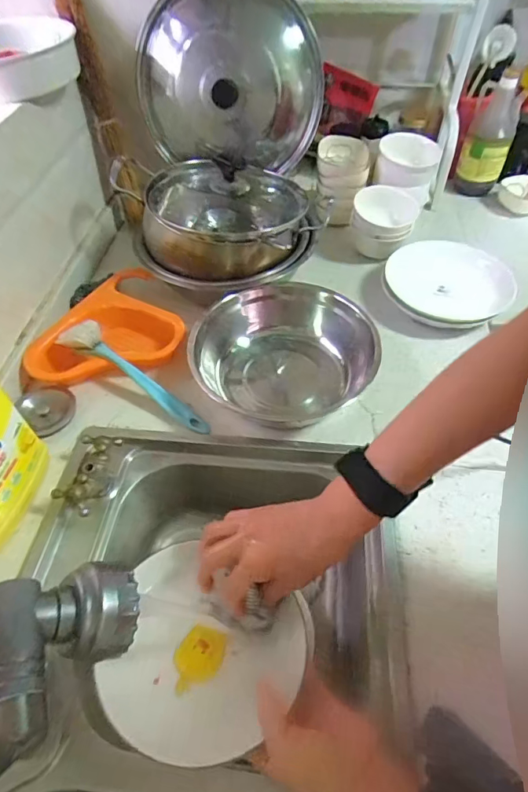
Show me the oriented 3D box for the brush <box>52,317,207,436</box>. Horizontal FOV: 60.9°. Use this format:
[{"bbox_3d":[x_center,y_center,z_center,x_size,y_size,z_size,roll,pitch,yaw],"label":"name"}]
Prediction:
[{"bbox_3d":[-0.172,-0.025,0.612,0.241,0.022,0.046,36,60,7],"label":"brush"}]

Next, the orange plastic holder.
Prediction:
[{"bbox_3d":[-0.242,-0.118,0.688,0.215,0.049,0.213,-12,53,-8],"label":"orange plastic holder"}]

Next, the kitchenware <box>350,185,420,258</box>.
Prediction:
[{"bbox_3d":[0.211,-0.308,0.796,0.108,0.088,0.123,12,54,10],"label":"kitchenware"}]

